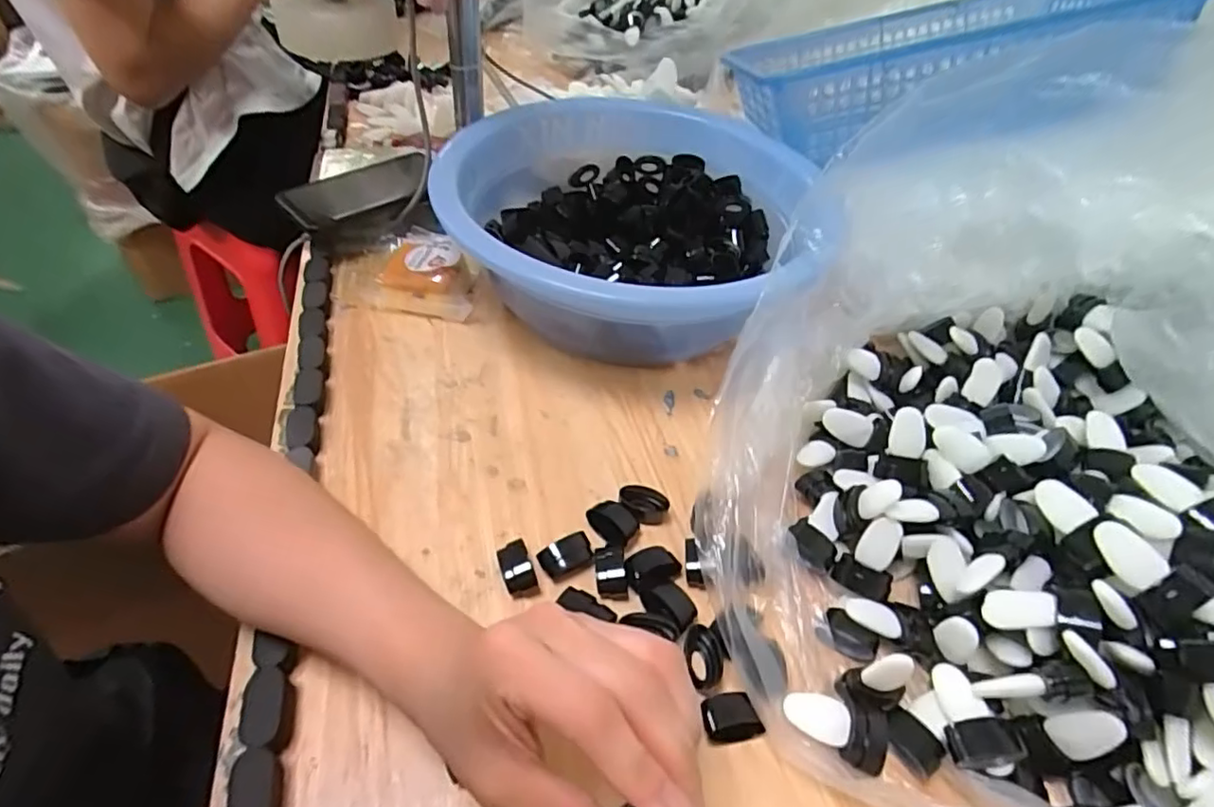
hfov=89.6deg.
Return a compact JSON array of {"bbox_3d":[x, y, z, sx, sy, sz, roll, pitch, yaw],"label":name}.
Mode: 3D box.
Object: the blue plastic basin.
[{"bbox_3d":[0.028,-0.164,0.556,0.294,0.101,0.353,9,47,2],"label":"blue plastic basin"}]

